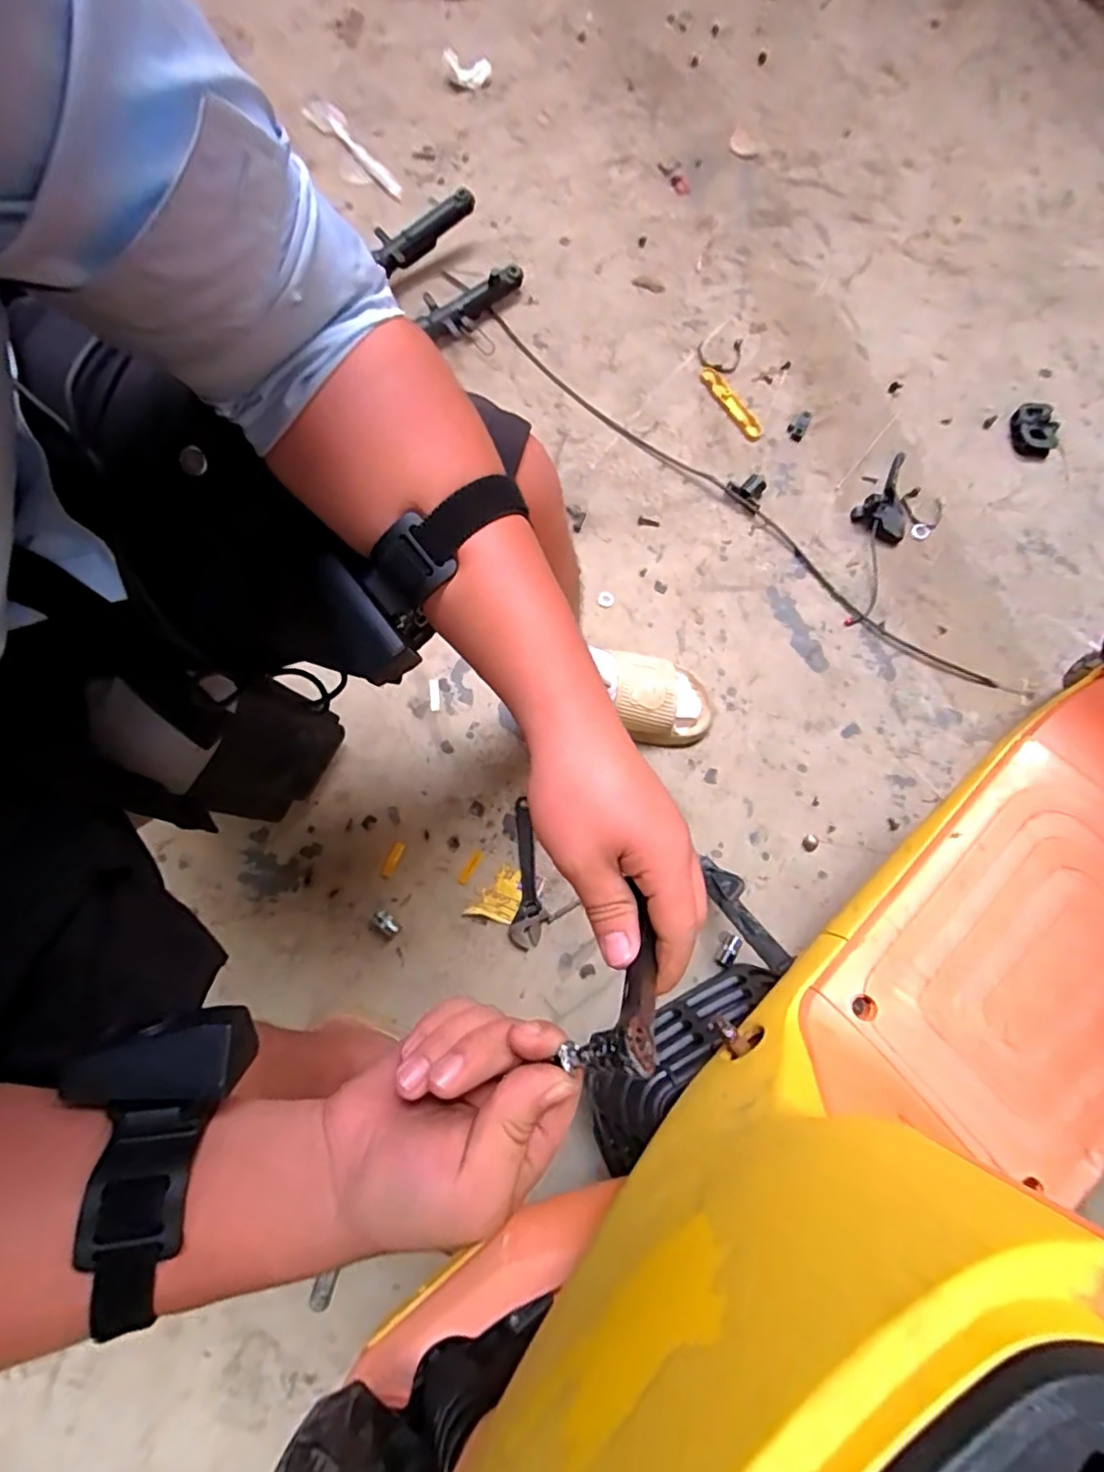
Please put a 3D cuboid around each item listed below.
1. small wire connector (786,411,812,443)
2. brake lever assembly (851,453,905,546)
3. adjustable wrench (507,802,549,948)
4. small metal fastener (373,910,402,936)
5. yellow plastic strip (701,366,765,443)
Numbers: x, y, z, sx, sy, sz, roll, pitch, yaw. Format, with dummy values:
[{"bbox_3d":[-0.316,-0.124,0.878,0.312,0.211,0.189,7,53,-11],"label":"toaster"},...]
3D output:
[{"bbox_3d":[0.390,-0.490,0.951,0.027,0.008,0.051,29,79,6],"label":"small wire connector"},{"bbox_3d":[0.525,-0.361,0.917,0.080,0.025,0.139,39,80,8],"label":"brake lever assembly"},{"bbox_3d":[-0.030,0.183,0.809,0.046,0.014,0.189,2,78,1],"label":"adjustable wrench"},{"bbox_3d":[-0.220,0.251,0.804,0.037,0.026,0.025,31,79,7],"label":"small metal fastener"},{"bbox_3d":[0.287,-0.536,0.966,0.028,0.019,0.162,-25,79,-5],"label":"yellow plastic strip"}]

